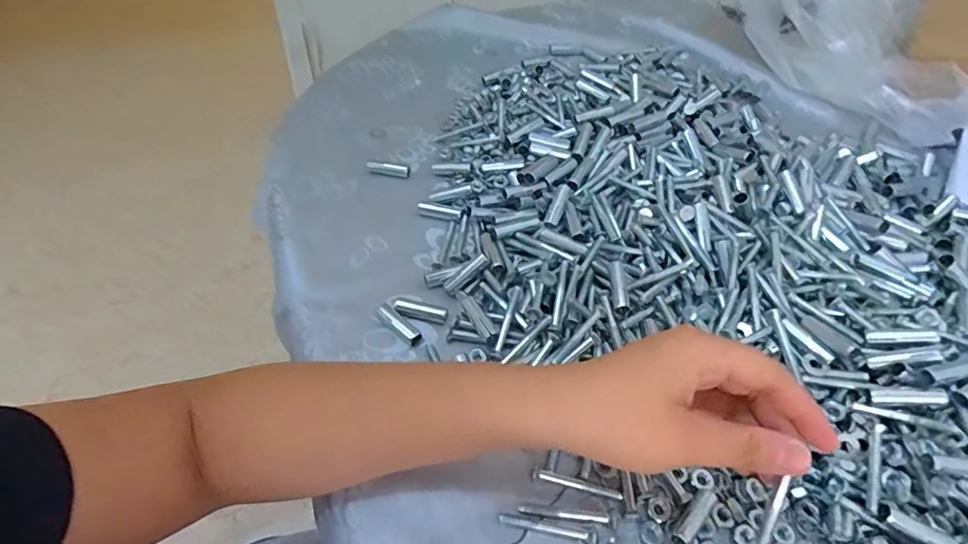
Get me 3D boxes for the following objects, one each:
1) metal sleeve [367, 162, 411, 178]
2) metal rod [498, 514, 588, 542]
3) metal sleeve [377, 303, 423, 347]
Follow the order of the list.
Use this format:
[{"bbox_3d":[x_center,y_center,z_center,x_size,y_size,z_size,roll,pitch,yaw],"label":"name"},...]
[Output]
[{"bbox_3d":[-0.089,-0.096,0.487,0.041,0.007,0.012,8,51,3],"label":"metal sleeve"},{"bbox_3d":[0.034,0.146,0.297,0.050,0.004,0.006,11,51,5],"label":"metal rod"},{"bbox_3d":[-0.060,0.038,0.377,0.044,0.008,0.013,38,58,24],"label":"metal sleeve"}]

